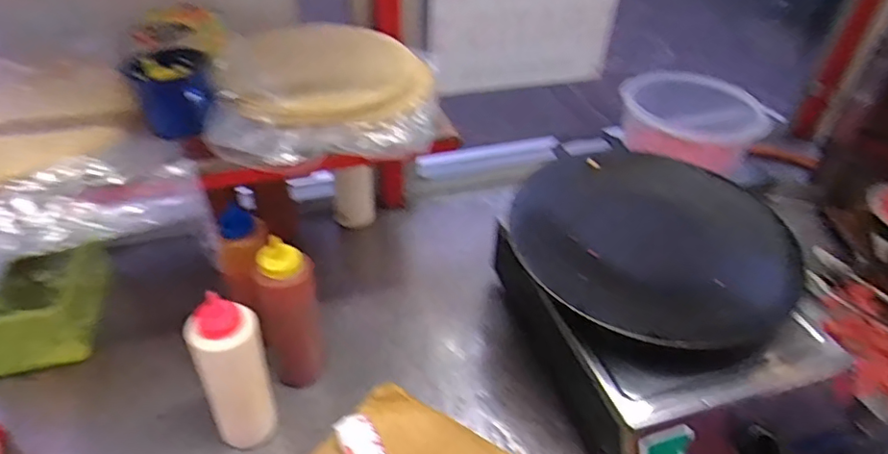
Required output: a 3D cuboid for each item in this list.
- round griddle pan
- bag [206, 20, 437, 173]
[{"bbox_3d":[0.247,0.023,0.670,0.325,0.072,0.300,4,39,-3],"label":"round griddle pan"},{"bbox_3d":[-0.124,-0.163,0.622,0.237,0.061,0.255,-2,39,-11],"label":"bag"}]

